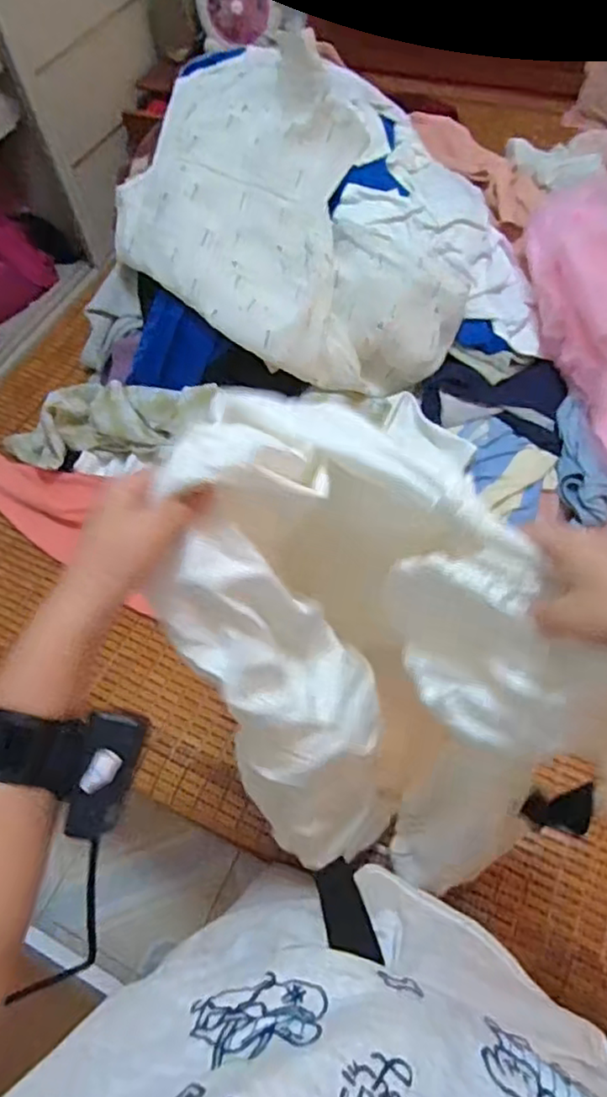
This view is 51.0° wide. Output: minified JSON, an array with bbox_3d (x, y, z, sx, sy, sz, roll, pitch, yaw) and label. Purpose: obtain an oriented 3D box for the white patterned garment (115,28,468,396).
[{"bbox_3d":[-0.028,-0.526,1.024,0.513,0.279,0.552,-16,59,-5],"label":"white patterned garment"}]

